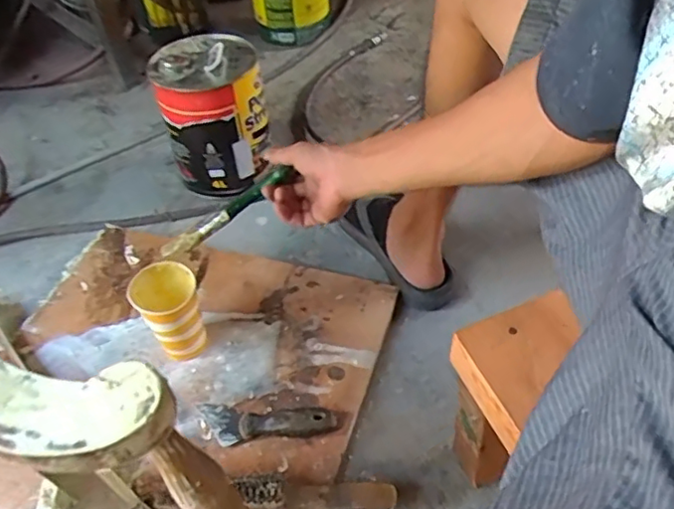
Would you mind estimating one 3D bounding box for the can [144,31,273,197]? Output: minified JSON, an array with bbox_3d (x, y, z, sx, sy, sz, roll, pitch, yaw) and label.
[{"bbox_3d":[-0.191,-0.214,0.991,0.153,0.221,0.157,-2,48,2],"label":"can"}]

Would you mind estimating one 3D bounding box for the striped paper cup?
[{"bbox_3d":[-0.201,0.078,0.753,0.074,0.120,0.074,-19,50,-13],"label":"striped paper cup"}]

